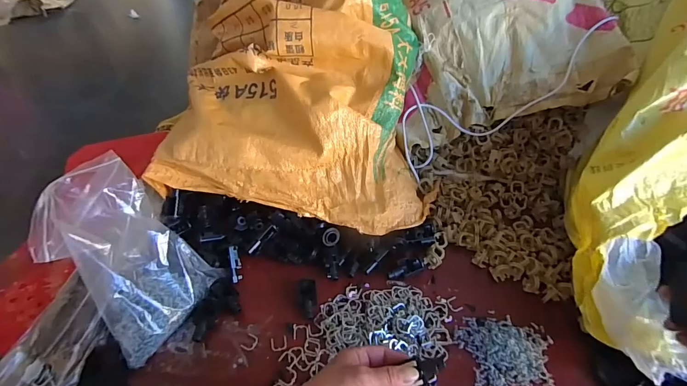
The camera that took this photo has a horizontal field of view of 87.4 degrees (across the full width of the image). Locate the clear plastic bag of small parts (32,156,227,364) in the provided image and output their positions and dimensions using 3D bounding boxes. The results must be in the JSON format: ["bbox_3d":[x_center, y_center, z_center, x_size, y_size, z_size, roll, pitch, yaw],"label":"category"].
[{"bbox_3d":[-0.273,0.072,0.442,0.191,0.133,0.138,31,56,23],"label":"clear plastic bag of small parts"}]

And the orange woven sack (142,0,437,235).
[{"bbox_3d":[-0.068,-0.254,0.584,0.399,0.270,0.564,3,49,2],"label":"orange woven sack"}]

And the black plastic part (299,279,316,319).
[{"bbox_3d":[-0.047,0.138,0.477,0.022,0.014,0.055,-5,50,-5],"label":"black plastic part"}]

